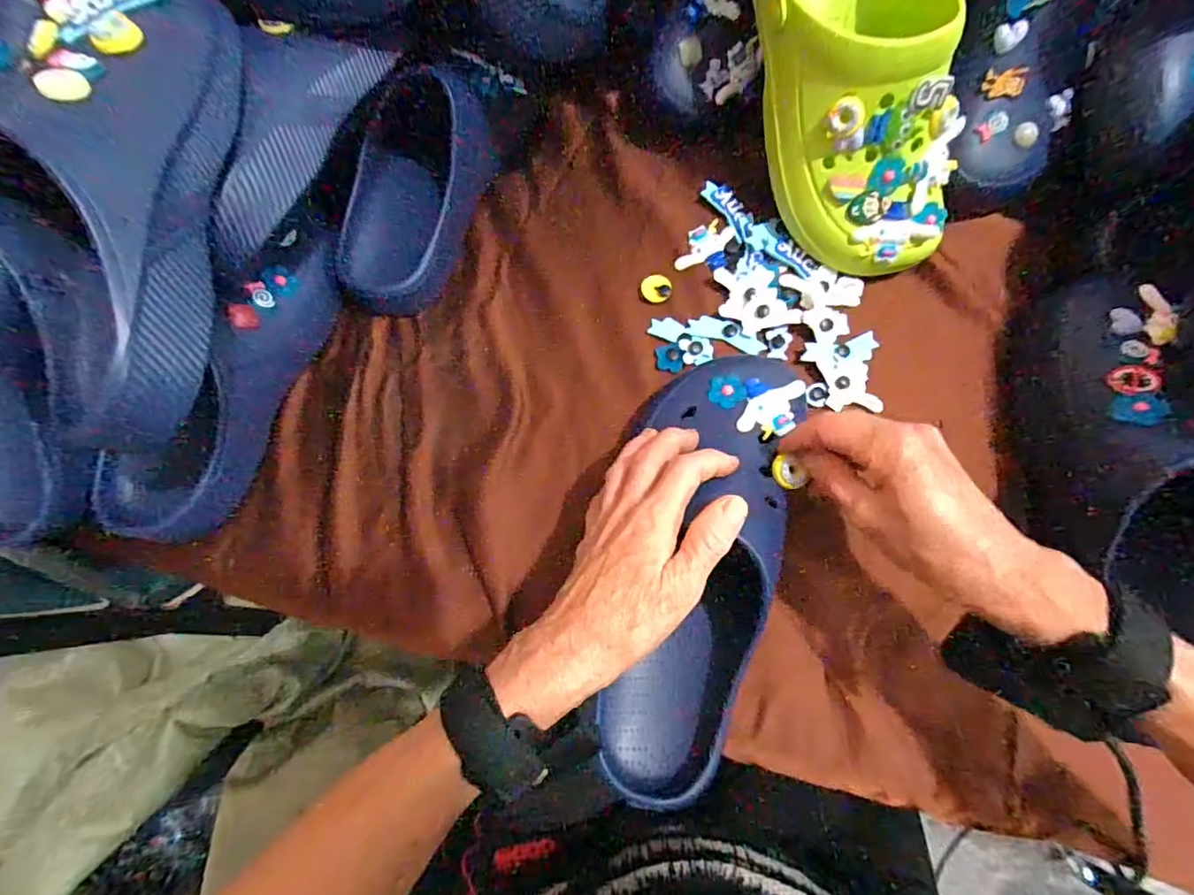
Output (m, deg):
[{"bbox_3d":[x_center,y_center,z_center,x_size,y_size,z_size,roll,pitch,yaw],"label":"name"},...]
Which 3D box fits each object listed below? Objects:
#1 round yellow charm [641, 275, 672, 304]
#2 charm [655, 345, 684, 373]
[{"bbox_3d":[0.050,-0.132,0.449,0.023,0.008,0.024,-1,72,3],"label":"round yellow charm"},{"bbox_3d":[0.058,-0.072,0.431,0.021,0.008,0.021,2,72,4],"label":"charm"}]

